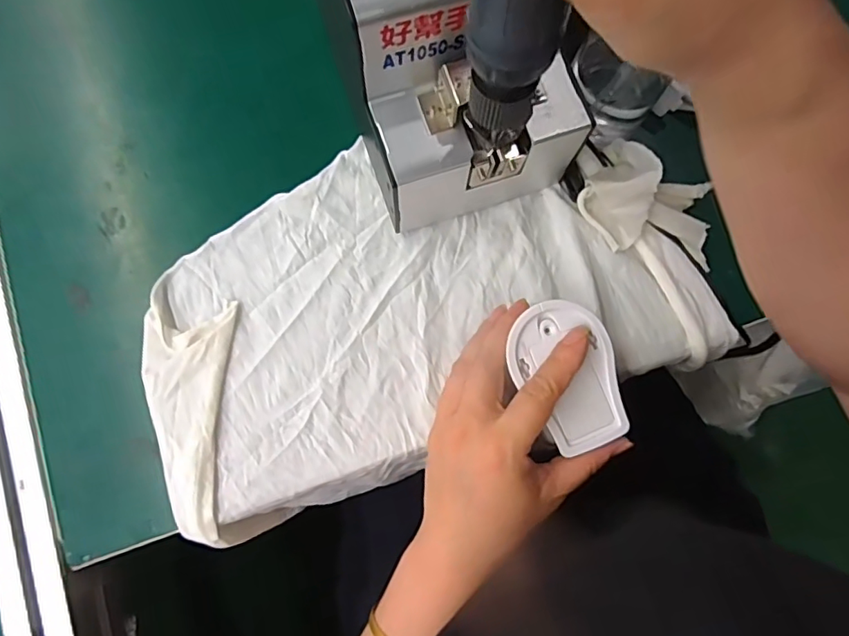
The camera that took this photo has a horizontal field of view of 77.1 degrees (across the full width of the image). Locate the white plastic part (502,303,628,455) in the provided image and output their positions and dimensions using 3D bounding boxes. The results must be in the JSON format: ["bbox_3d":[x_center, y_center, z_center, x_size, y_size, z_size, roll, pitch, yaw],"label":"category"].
[{"bbox_3d":[0.083,0.034,0.314,0.059,0.010,0.085,-11,79,-3],"label":"white plastic part"}]

